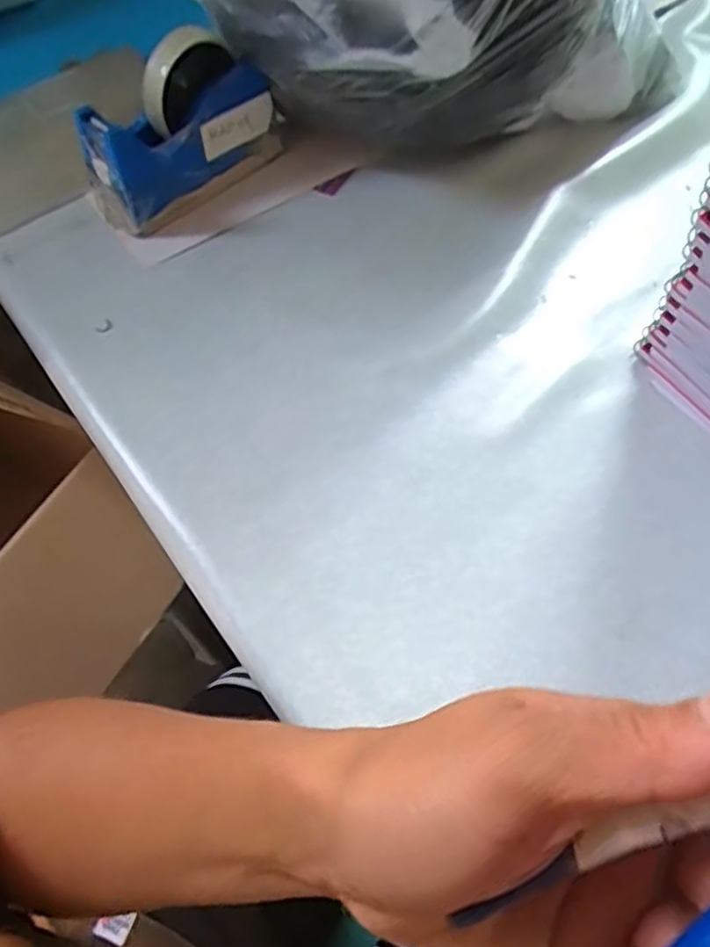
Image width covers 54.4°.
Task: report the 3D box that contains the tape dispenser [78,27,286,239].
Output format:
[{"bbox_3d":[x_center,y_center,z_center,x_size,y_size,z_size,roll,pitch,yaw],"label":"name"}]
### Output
[{"bbox_3d":[-0.139,-0.275,0.555,0.159,0.106,0.048,-40,66,-19],"label":"tape dispenser"}]

